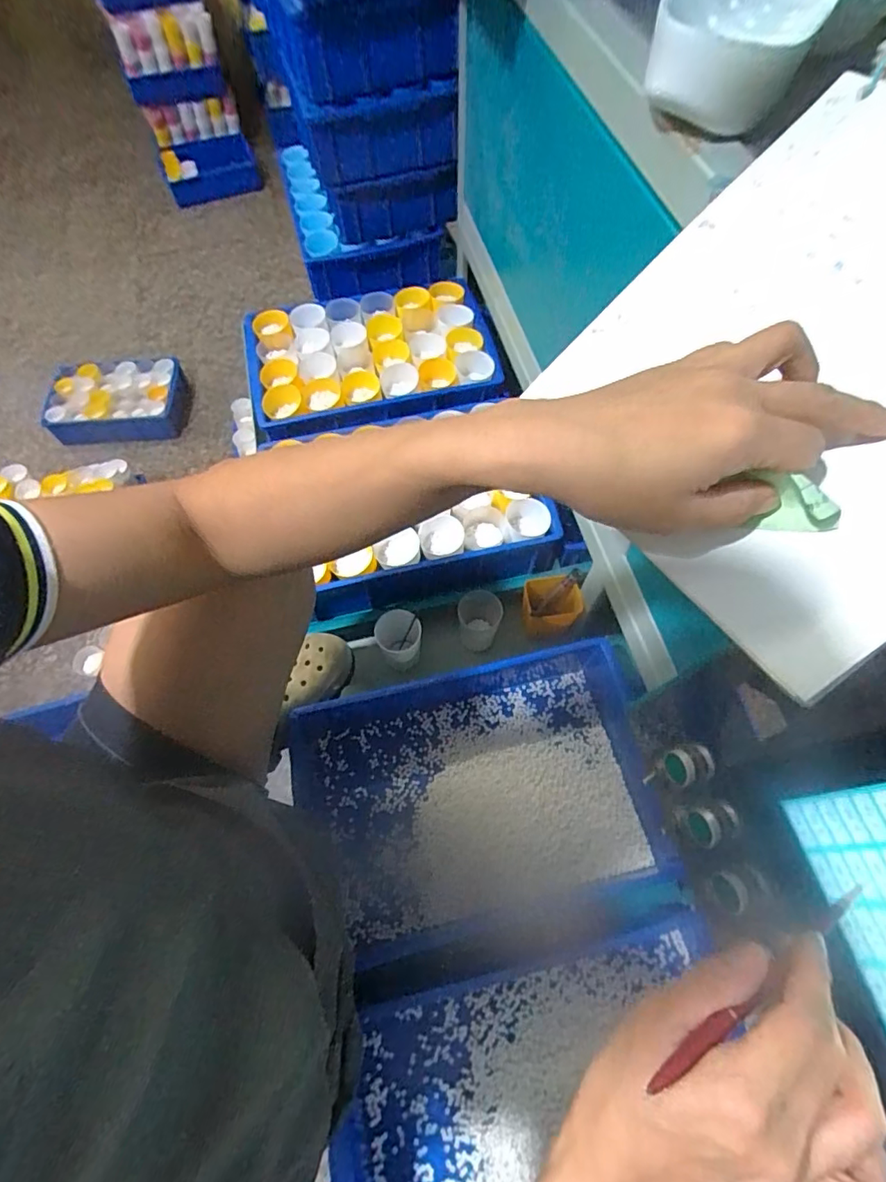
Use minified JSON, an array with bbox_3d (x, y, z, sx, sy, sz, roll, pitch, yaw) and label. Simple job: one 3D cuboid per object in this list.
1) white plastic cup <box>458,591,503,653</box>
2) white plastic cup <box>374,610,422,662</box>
[{"bbox_3d":[0.056,0.046,0.826,0.064,0.091,0.063,0,64,1],"label":"white plastic cup"},{"bbox_3d":[-0.060,0.071,0.757,0.062,0.076,0.061,0,64,1],"label":"white plastic cup"}]

